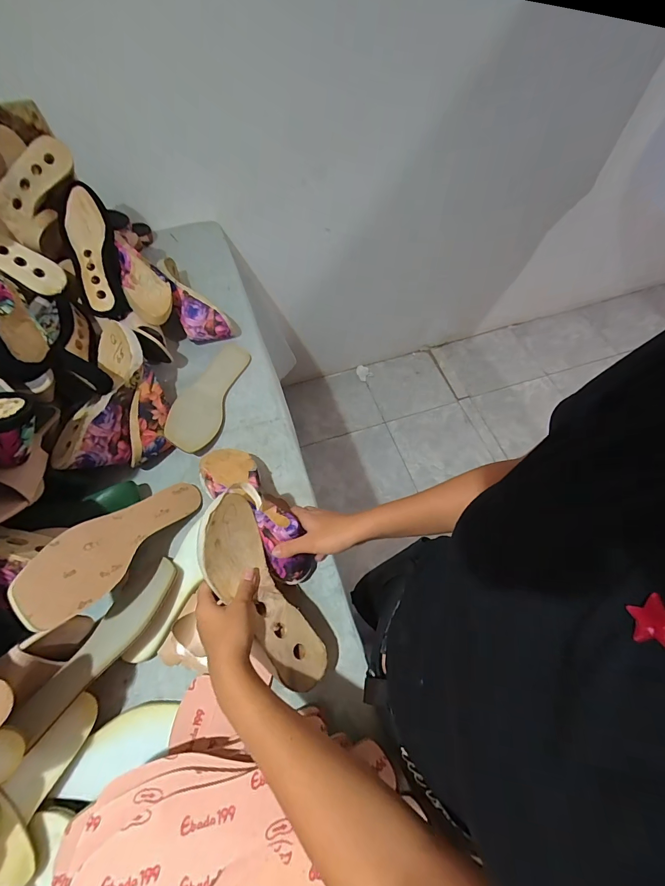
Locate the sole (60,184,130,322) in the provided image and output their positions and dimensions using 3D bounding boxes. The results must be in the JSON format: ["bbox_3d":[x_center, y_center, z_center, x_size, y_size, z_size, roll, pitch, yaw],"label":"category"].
[{"bbox_3d":[-0.418,-0.324,0.616,0.081,0.060,0.246,-17,83,-9],"label":"sole"}]

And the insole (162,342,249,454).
[{"bbox_3d":[-0.223,-0.091,0.637,0.082,0.019,0.236,25,57,-19],"label":"insole"}]

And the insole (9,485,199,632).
[{"bbox_3d":[-0.272,0.122,0.463,0.079,0.009,0.242,48,35,-3],"label":"insole"}]

